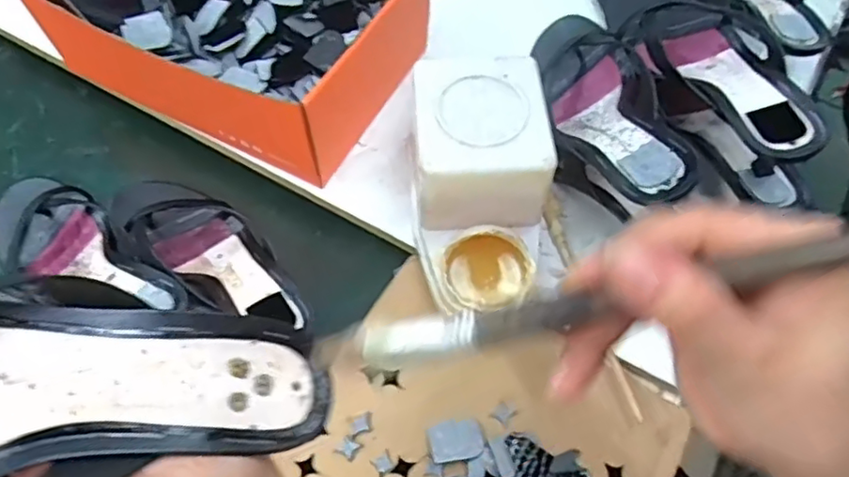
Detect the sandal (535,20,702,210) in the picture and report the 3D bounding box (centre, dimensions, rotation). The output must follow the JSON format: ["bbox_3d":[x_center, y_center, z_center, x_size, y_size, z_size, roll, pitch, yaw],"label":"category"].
[{"bbox_3d":[0.141,-0.105,0.498,0.079,0.060,0.239,-8,43,-3],"label":"sandal"}]

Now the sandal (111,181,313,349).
[{"bbox_3d":[-0.172,0.011,0.513,0.232,0.059,0.081,35,68,32],"label":"sandal"}]

